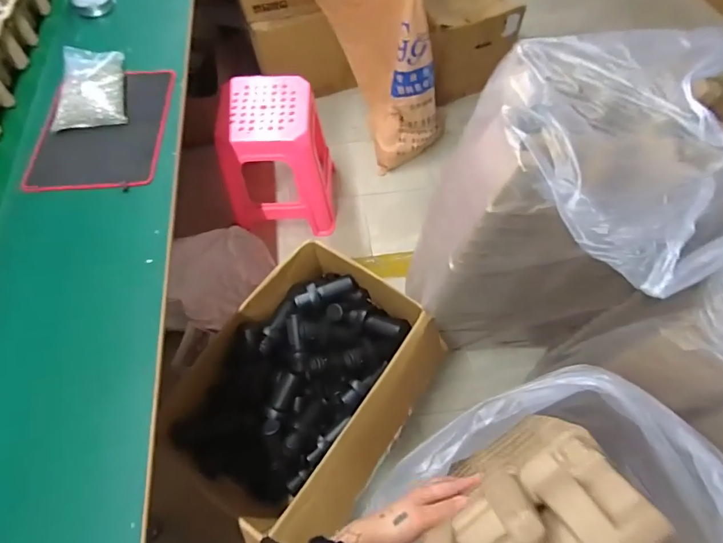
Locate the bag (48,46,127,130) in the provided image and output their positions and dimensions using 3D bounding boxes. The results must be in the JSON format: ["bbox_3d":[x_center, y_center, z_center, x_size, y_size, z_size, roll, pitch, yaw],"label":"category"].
[{"bbox_3d":[-0.632,-0.431,0.993,0.152,0.048,0.242,-11,62,-4],"label":"bag"}]

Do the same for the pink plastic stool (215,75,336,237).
[{"bbox_3d":[-0.294,-0.387,1.529,0.365,0.462,0.325,-1,61,2],"label":"pink plastic stool"}]

